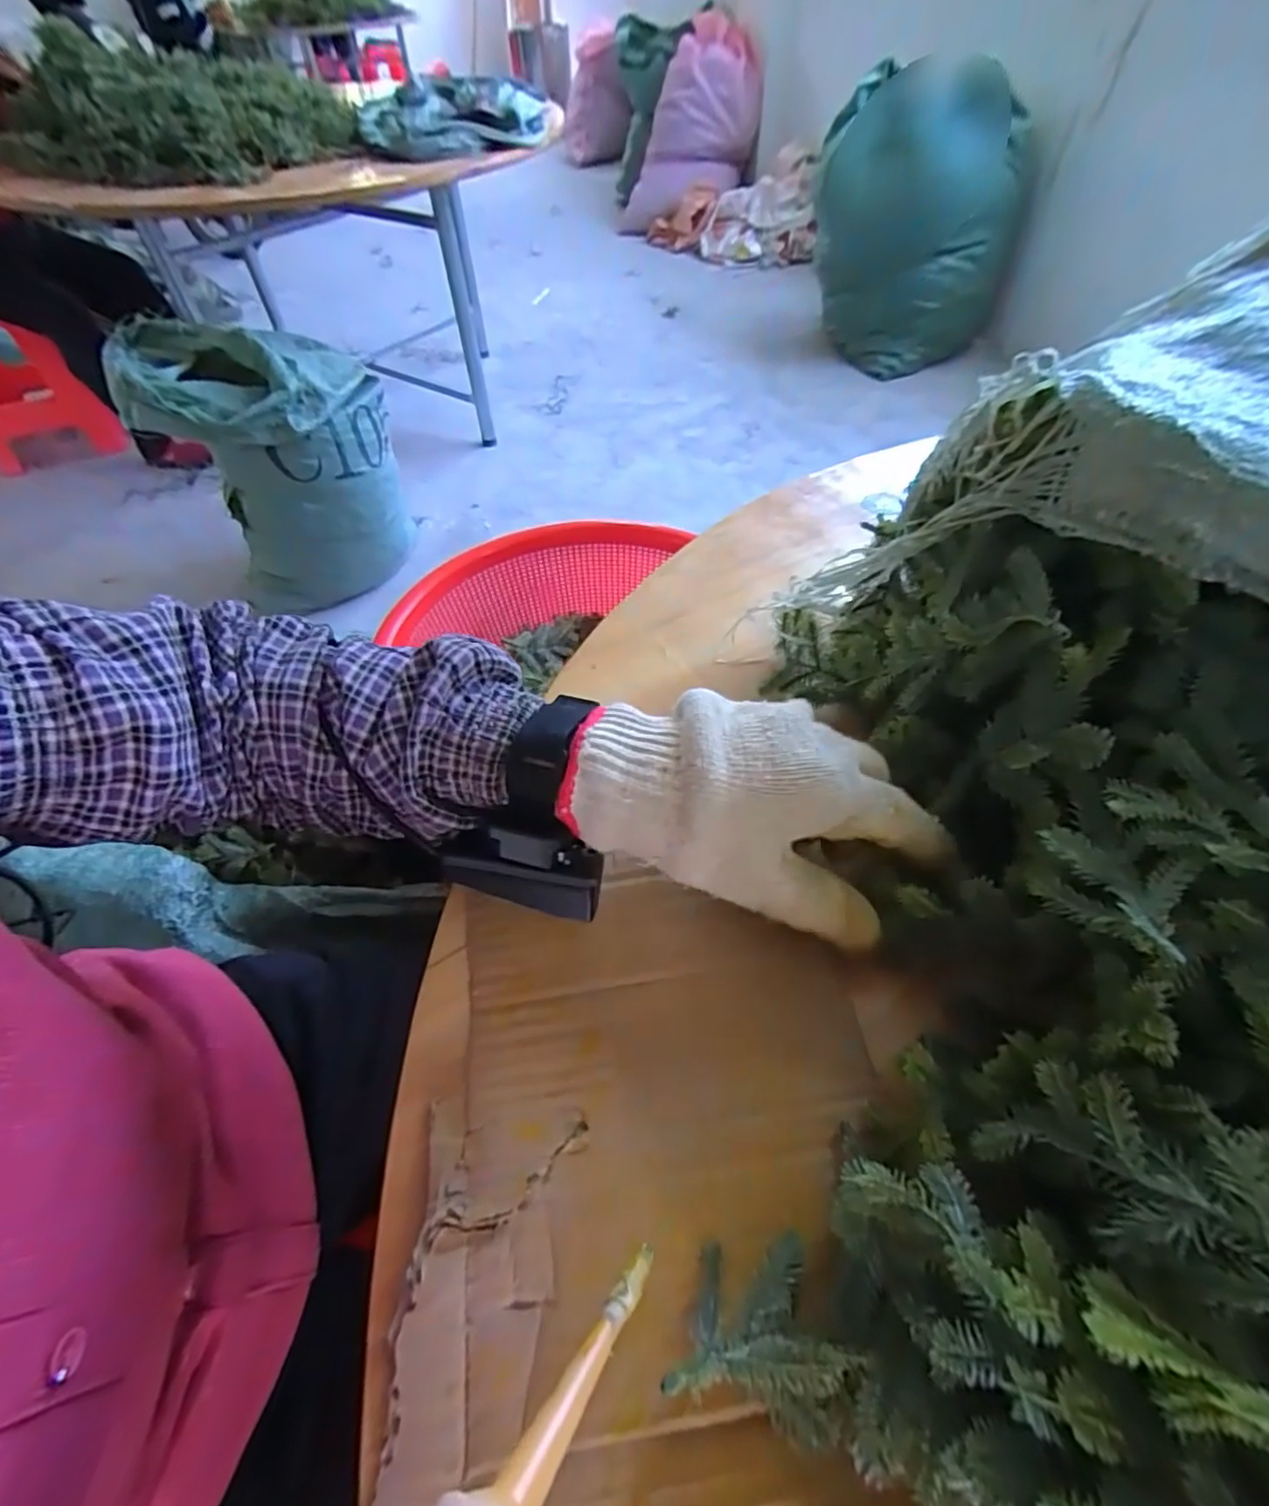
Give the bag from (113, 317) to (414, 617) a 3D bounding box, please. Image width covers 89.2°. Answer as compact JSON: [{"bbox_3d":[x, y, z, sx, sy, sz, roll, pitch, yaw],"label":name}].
[{"bbox_3d":[-0.792,-0.633,1.428,0.382,0.498,0.407,34,61,25],"label":"bag"}]

